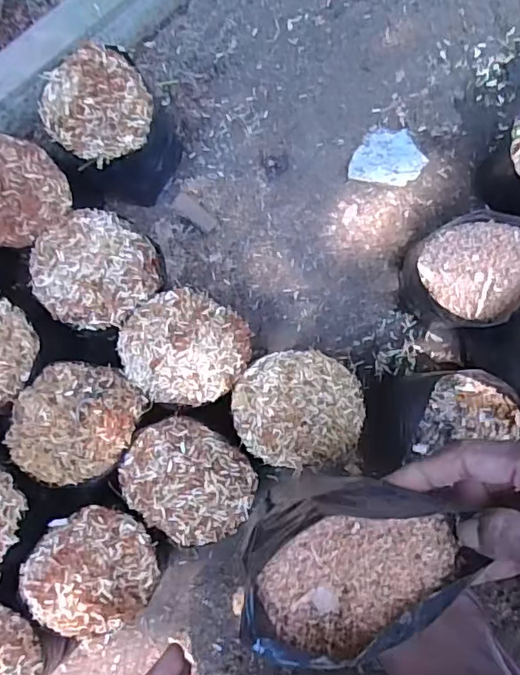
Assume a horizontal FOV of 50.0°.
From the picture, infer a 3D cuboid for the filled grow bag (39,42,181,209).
[{"bbox_3d":[-0.125,-0.173,0.490,0.090,0.115,0.100,-13,82,-2],"label":"filled grow bag"}]

